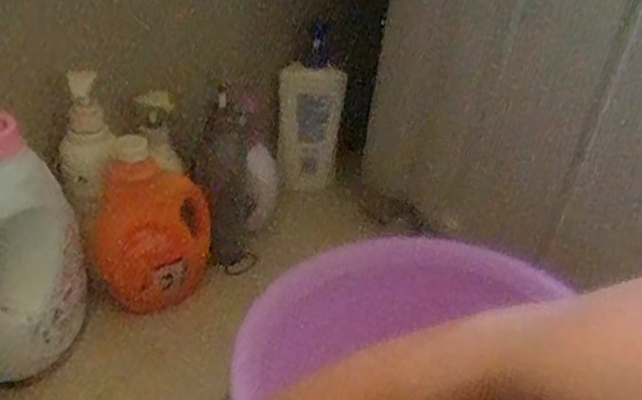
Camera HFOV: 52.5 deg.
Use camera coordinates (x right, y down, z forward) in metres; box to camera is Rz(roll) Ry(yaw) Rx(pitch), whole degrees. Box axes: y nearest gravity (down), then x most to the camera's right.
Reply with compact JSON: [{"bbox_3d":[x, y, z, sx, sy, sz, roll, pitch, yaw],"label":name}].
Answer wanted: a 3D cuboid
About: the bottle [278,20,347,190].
[{"bbox_3d":[-0.016,-0.133,1.011,0.095,0.279,0.058,2,35,-8],"label":"bottle"}]

